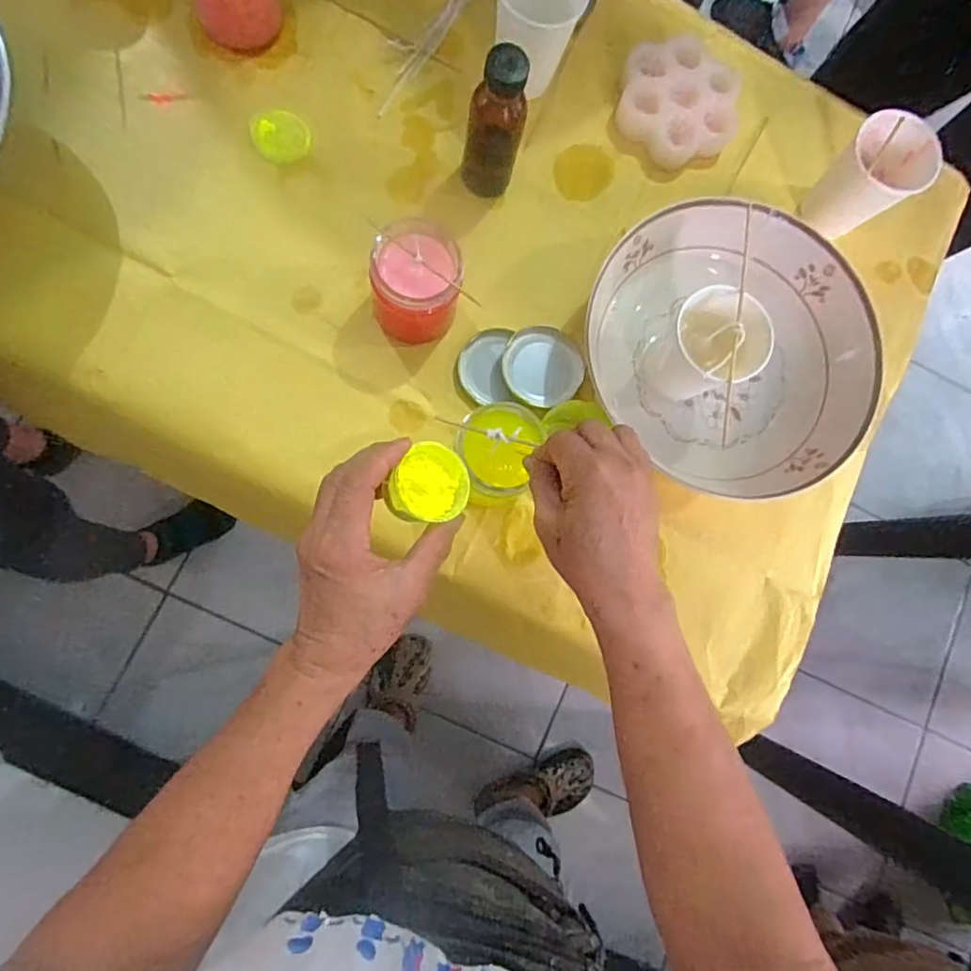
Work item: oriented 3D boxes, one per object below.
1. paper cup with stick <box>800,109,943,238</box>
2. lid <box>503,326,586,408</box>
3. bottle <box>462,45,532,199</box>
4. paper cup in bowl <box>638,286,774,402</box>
[{"bbox_3d":[0.323,-0.259,0.487,0.064,0.090,0.066,1,83,-6],"label":"paper cup with stick"},{"bbox_3d":[0.049,-0.099,0.484,0.069,0.016,0.068,1,83,-6],"label":"lid"},{"bbox_3d":[0.007,-0.272,0.441,0.041,0.108,0.041,11,82,-5],"label":"bottle"},{"bbox_3d":[0.166,-0.106,0.448,0.067,0.093,0.070,1,83,-6],"label":"paper cup in bowl"}]

